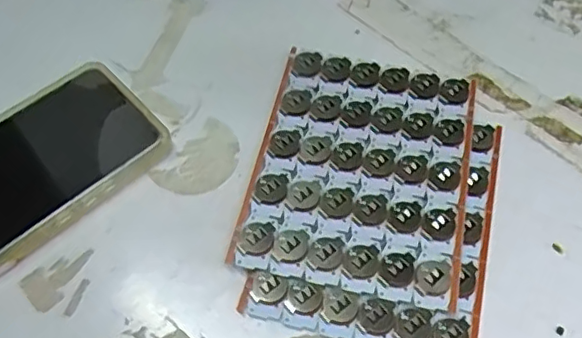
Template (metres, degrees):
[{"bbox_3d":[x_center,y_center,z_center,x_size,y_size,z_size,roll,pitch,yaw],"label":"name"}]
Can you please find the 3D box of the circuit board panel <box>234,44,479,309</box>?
[{"bbox_3d":[0.040,-0.001,0.328,0.114,0.013,0.141,12,59,6],"label":"circuit board panel"}]

